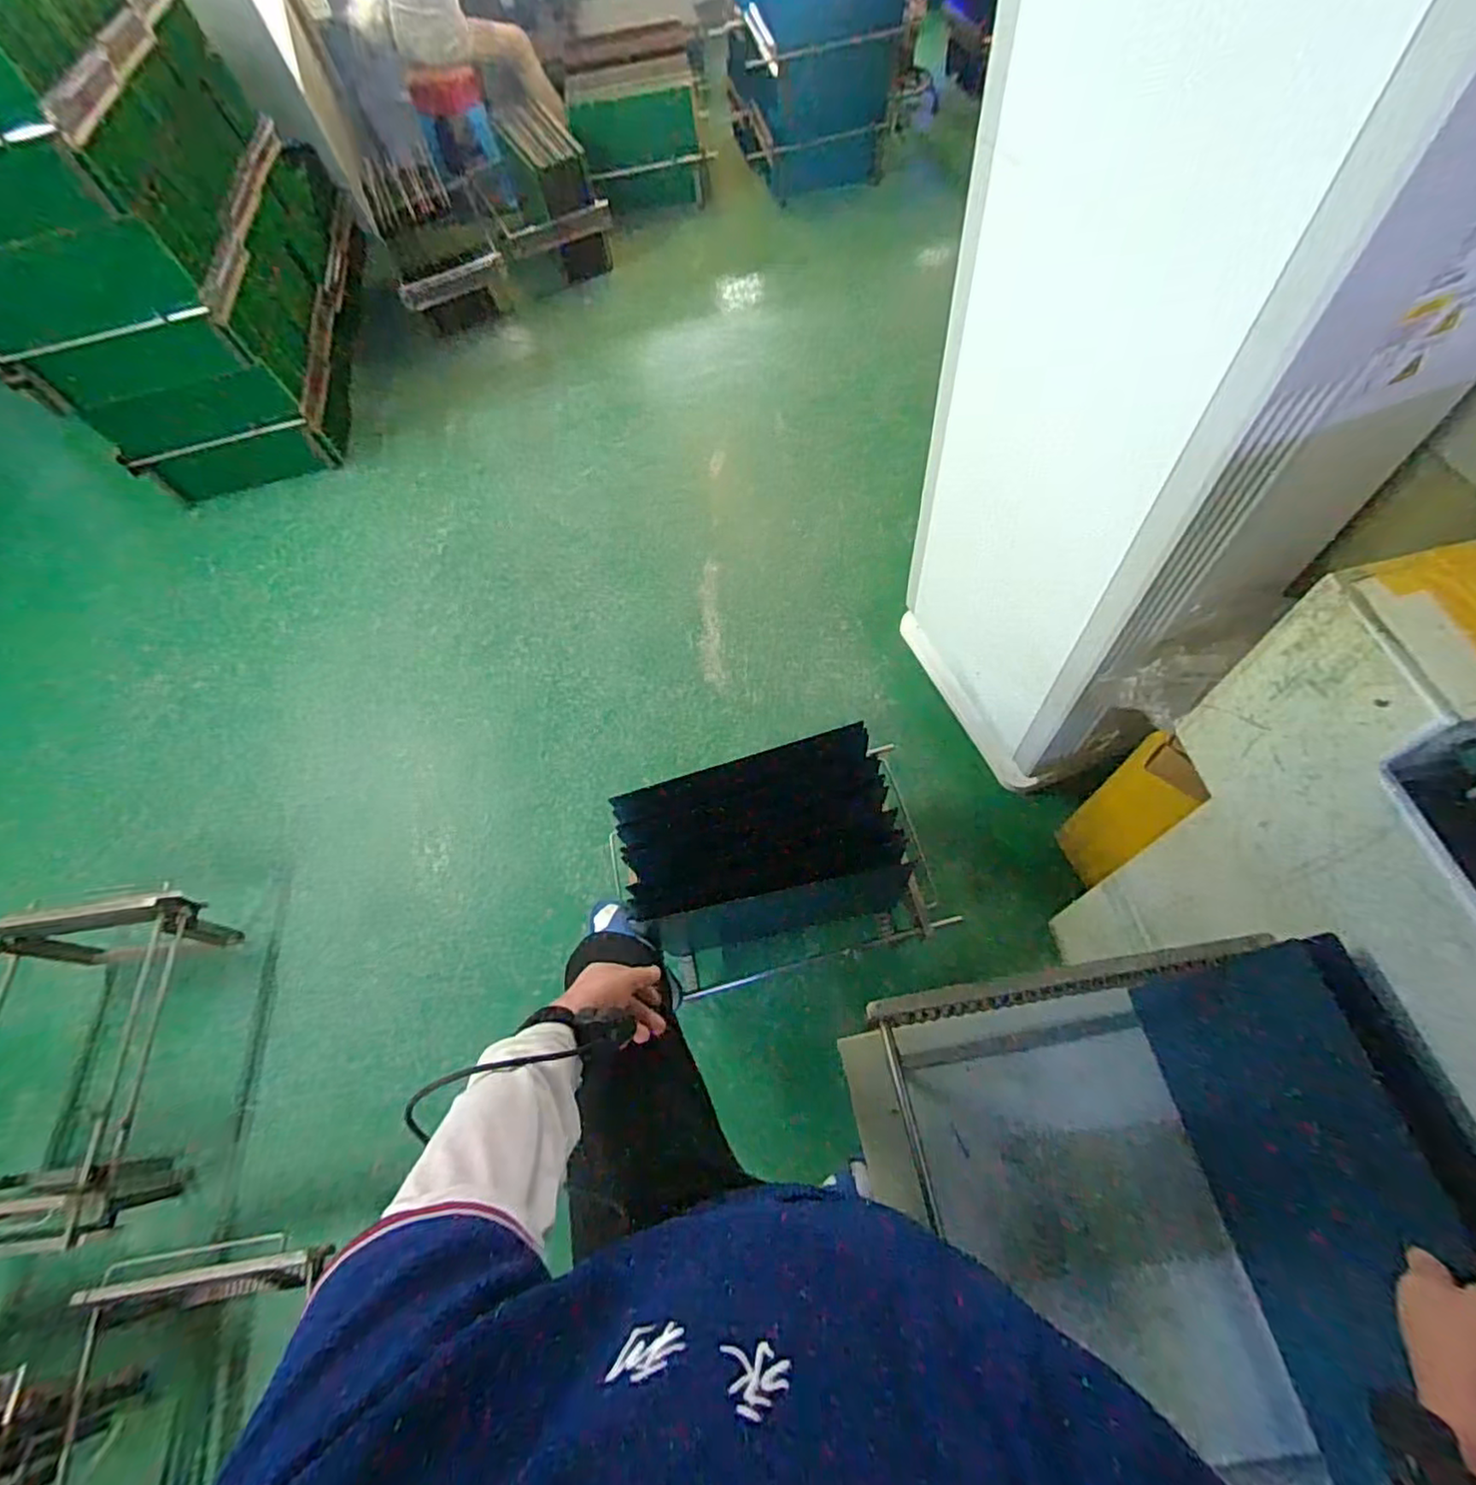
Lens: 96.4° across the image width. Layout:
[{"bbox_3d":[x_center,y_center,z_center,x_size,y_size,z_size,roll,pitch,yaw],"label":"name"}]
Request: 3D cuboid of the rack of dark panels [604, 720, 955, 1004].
[{"bbox_3d":[0.069,0.275,1.404,0.573,0.370,0.378,-15,62,0],"label":"rack of dark panels"}]

